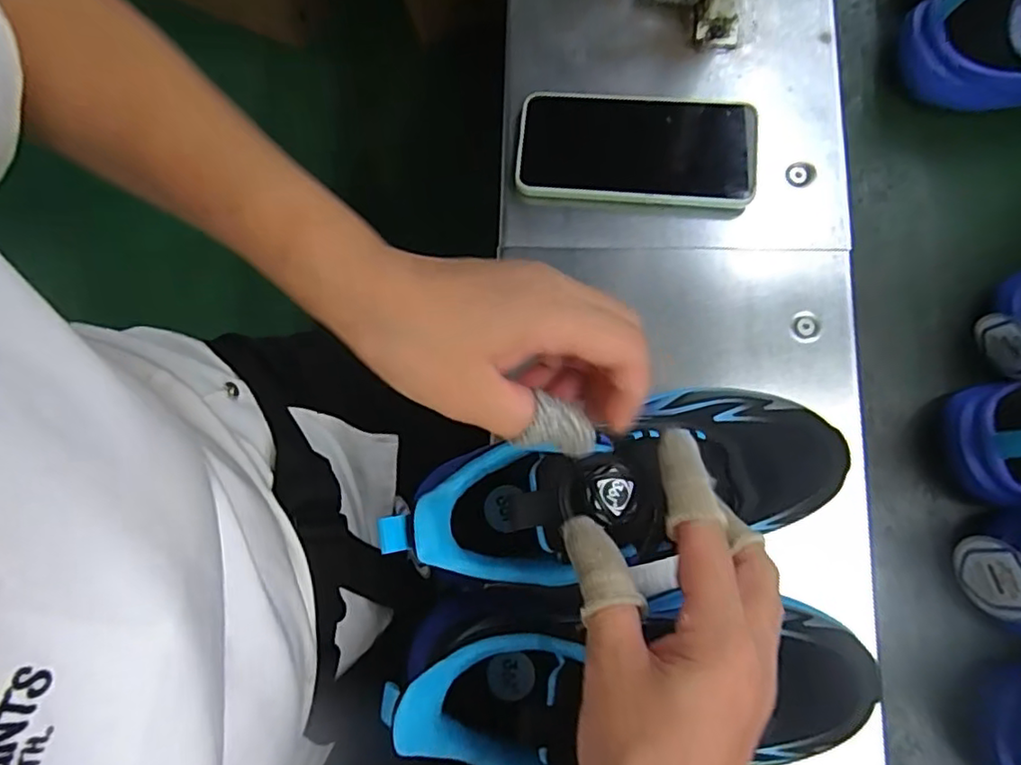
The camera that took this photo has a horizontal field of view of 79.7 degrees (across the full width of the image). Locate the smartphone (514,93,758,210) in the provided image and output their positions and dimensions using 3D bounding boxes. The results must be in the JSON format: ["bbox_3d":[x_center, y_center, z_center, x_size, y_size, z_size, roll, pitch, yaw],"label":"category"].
[{"bbox_3d":[0.087,-0.163,0.425,0.160,0.013,0.080,5,79,2],"label":"smartphone"}]

